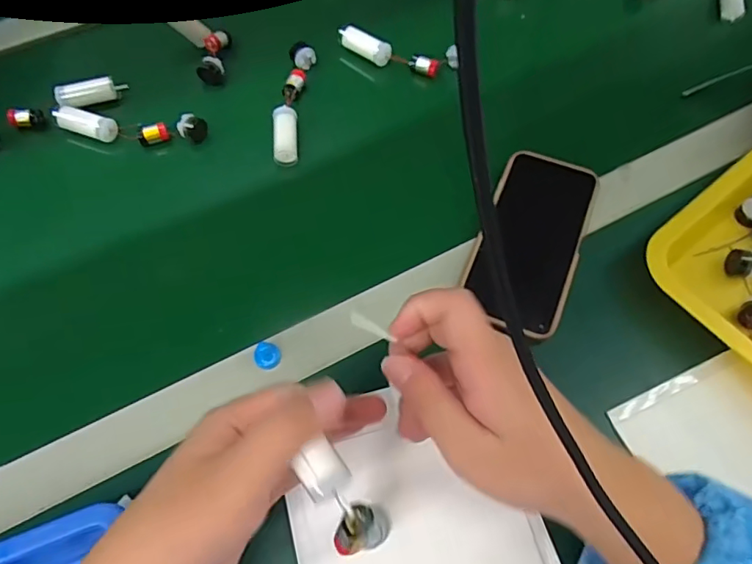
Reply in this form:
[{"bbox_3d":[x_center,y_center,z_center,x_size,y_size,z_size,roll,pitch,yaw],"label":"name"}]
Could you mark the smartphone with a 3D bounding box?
[{"bbox_3d":[0.124,-0.036,0.428,0.076,0.011,0.158,22,66,9],"label":"smartphone"}]

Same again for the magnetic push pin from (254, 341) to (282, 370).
[{"bbox_3d":[-0.078,0.053,0.387,0.019,0.020,0.015,-32,69,-15],"label":"magnetic push pin"}]

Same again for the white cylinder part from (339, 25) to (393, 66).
[{"bbox_3d":[-0.011,-0.235,0.528,0.056,0.017,0.019,33,68,14],"label":"white cylinder part"}]

